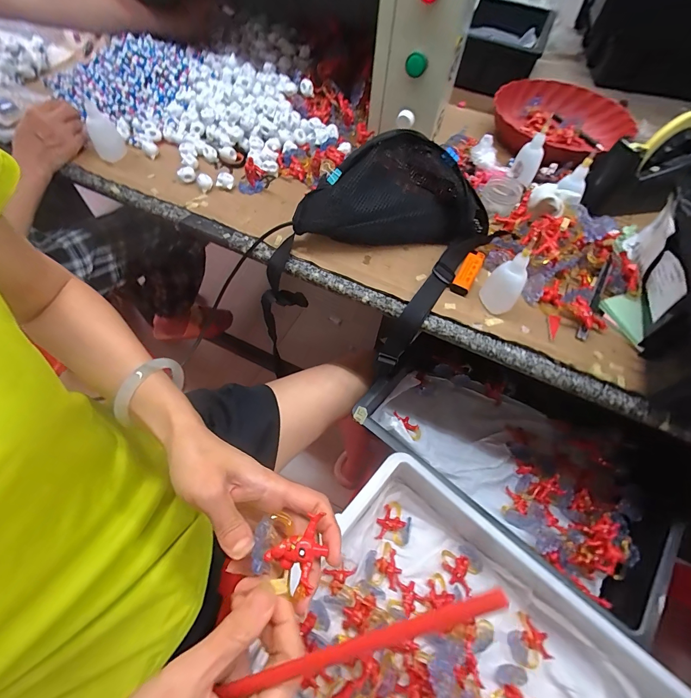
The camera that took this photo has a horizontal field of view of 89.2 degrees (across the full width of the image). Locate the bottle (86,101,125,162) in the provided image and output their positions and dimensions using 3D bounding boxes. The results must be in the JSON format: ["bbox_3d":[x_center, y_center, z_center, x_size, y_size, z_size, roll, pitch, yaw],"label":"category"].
[{"bbox_3d":[-0.379,-0.337,0.549,0.039,0.070,0.037,28,62,13],"label":"bottle"}]

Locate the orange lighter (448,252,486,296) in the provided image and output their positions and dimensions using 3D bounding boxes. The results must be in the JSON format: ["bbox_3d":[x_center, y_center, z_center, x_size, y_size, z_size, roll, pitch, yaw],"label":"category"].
[{"bbox_3d":[0.162,-0.103,0.464,0.026,0.014,0.075,28,62,13],"label":"orange lighter"}]

